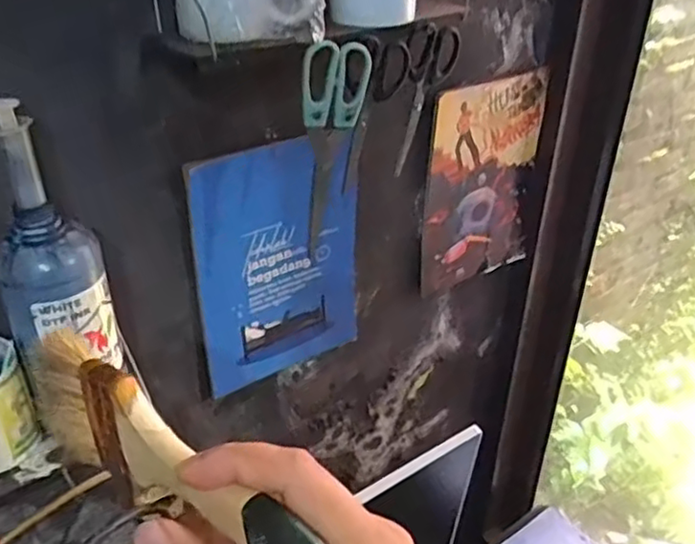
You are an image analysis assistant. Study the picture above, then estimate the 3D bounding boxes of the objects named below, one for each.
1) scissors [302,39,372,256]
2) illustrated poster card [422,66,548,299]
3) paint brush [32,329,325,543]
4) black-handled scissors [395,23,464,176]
[{"bbox_3d":[-0.021,-0.111,0.606,0.065,0.190,0.010,-6,33,-31],"label":"scissors"},{"bbox_3d":[0.192,-0.121,0.941,0.210,0.294,0.012,-20,37,-29],"label":"illustrated poster card"},{"bbox_3d":[-0.081,0.080,0.282,0.194,0.062,0.022,17,35,39],"label":"paint brush"},{"bbox_3d":[0.083,-0.176,0.665,0.085,0.144,0.010,-29,48,-32],"label":"black-handled scissors"}]

